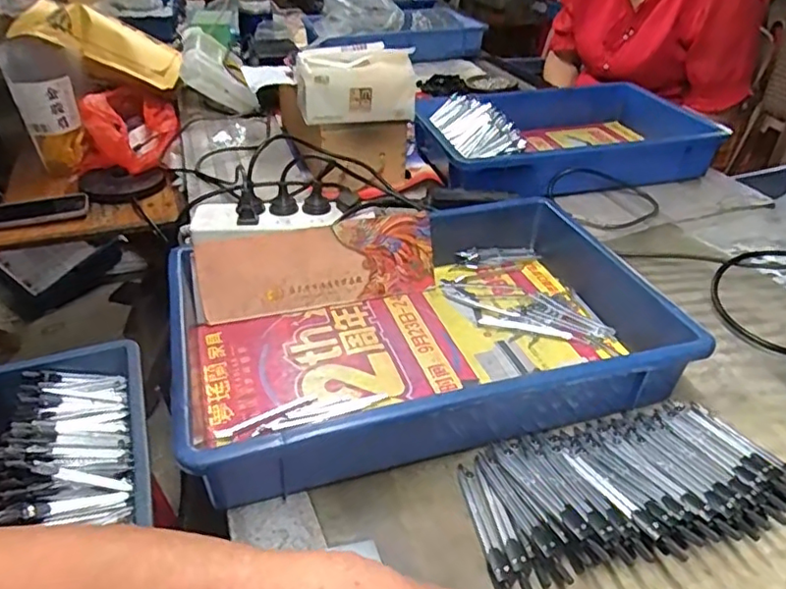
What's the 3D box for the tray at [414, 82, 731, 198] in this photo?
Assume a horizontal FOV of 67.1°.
[{"bbox_3d":[0.263,-0.254,0.952,0.422,0.097,0.244,-7,36,-11],"label":"tray"}]

